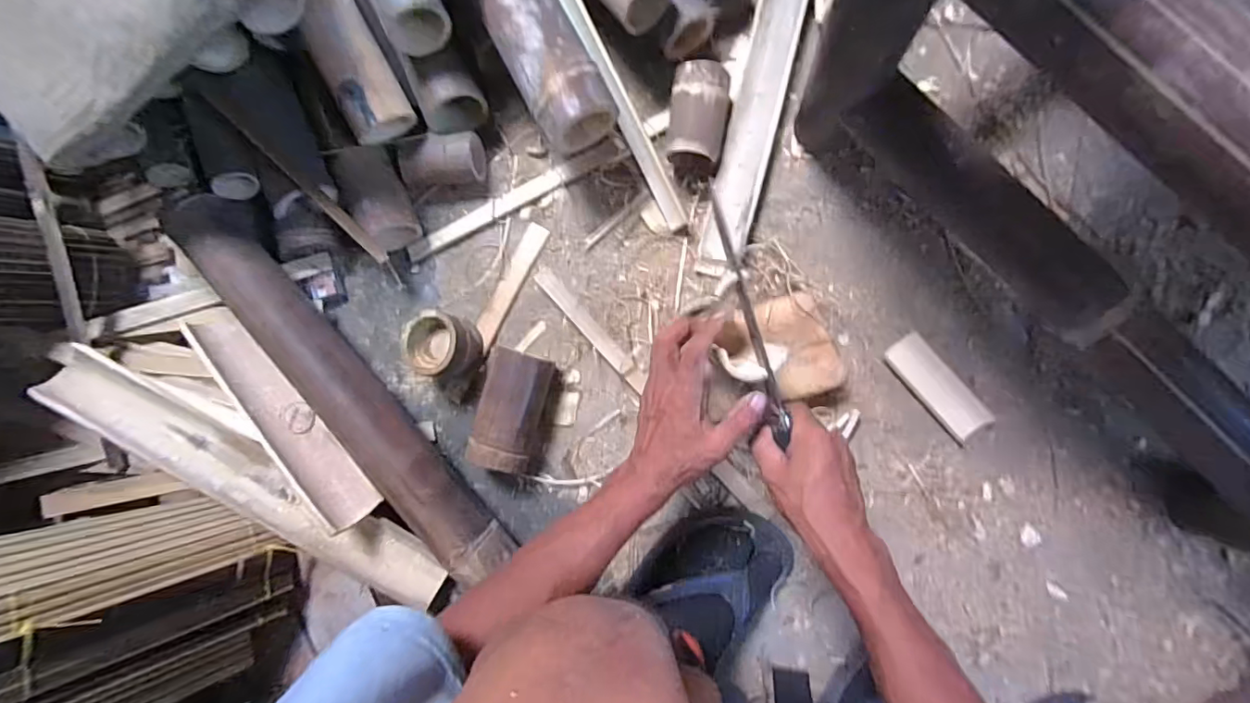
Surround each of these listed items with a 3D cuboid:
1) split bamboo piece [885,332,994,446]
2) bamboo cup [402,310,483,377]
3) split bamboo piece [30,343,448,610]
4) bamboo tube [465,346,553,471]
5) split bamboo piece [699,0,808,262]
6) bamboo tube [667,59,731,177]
[{"bbox_3d":[0.349,0.039,0.593,0.044,0.018,0.125,-39,84,5],"label":"split bamboo piece"},{"bbox_3d":[-0.217,-0.008,0.643,0.075,0.068,0.074,0,88,8],"label":"bamboo cup"},{"bbox_3d":[-0.433,0.146,0.607,0.483,0.053,0.078,36,94,-9],"label":"split bamboo piece"},{"bbox_3d":[-0.132,0.068,0.634,0.070,0.075,0.135,15,91,8],"label":"bamboo tube"},{"bbox_3d":[0.164,-0.324,0.622,0.055,0.034,0.436,14,90,8],"label":"split bamboo piece"},{"bbox_3d":[0.085,-0.271,0.611,0.066,0.059,0.107,5,89,8],"label":"bamboo tube"}]

